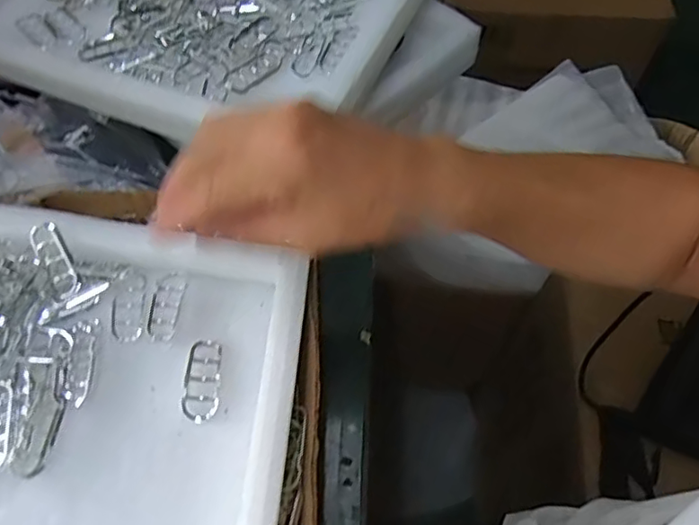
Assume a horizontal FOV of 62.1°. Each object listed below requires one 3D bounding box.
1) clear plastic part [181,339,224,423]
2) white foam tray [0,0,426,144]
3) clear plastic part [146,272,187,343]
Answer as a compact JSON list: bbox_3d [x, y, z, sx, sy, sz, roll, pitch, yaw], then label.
[{"bbox_3d":[-0.092,0.073,0.363,0.022,0.008,0.055,-2,57,-4],"label":"clear plastic part"},{"bbox_3d":[-0.136,-0.241,0.524,0.371,0.047,0.286,20,58,9],"label":"white foam tray"},{"bbox_3d":[-0.123,0.030,0.389,0.019,0.005,0.048,7,57,1],"label":"clear plastic part"}]

